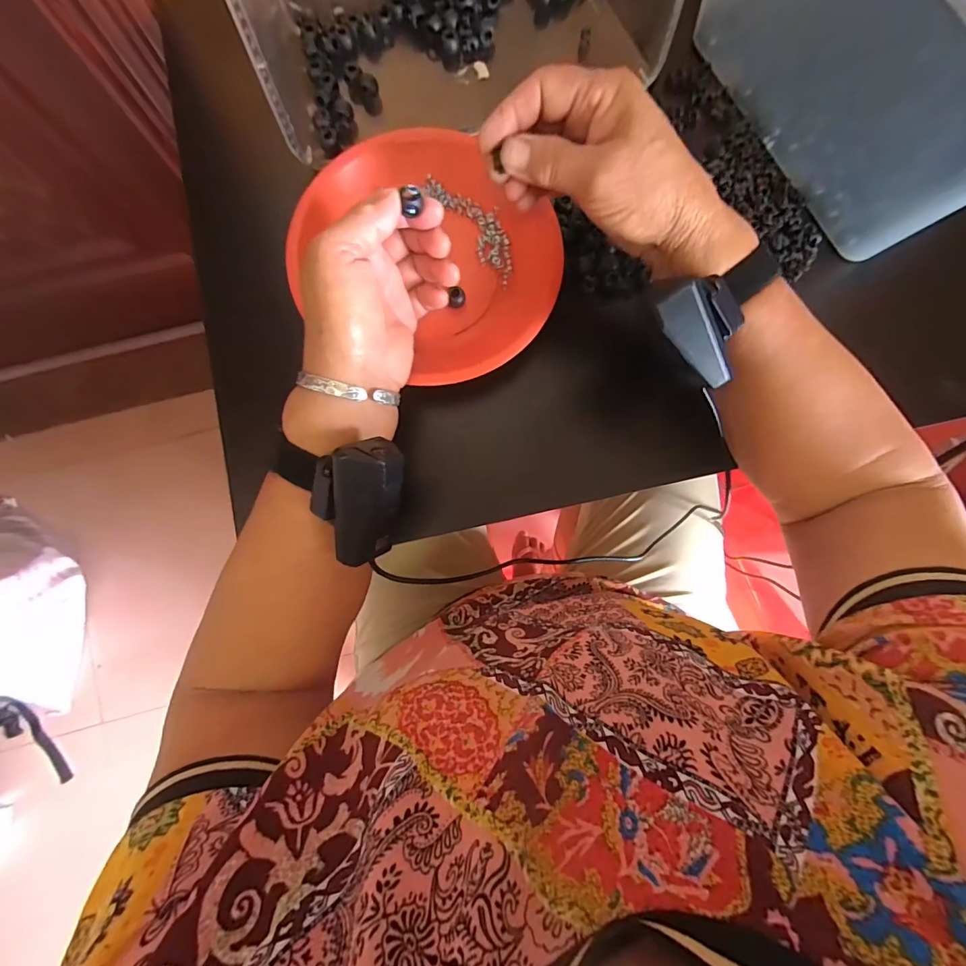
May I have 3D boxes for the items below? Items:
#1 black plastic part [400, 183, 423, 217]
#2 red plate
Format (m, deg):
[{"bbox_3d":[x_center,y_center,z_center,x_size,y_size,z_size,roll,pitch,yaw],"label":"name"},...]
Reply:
[{"bbox_3d":[-0.040,-0.159,0.249,0.011,0.010,0.011,2,83,-2],"label":"black plastic part"},{"bbox_3d":[-0.038,-0.167,0.334,0.173,0.032,0.189,0,83,-3],"label":"red plate"}]

